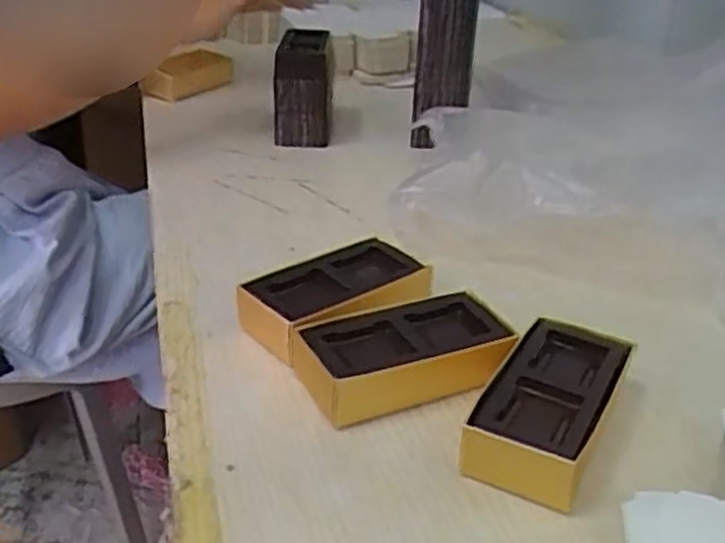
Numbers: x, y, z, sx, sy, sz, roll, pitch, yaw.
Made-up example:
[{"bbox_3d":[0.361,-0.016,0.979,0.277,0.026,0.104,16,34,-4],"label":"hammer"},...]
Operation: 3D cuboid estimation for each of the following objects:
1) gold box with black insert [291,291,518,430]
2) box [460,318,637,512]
[{"bbox_3d":[0.022,0.048,0.422,0.119,0.034,0.070,-11,32,-21],"label":"gold box with black insert"},{"bbox_3d":[0.099,0.070,0.390,0.056,0.033,0.110,17,33,25],"label":"box"}]

